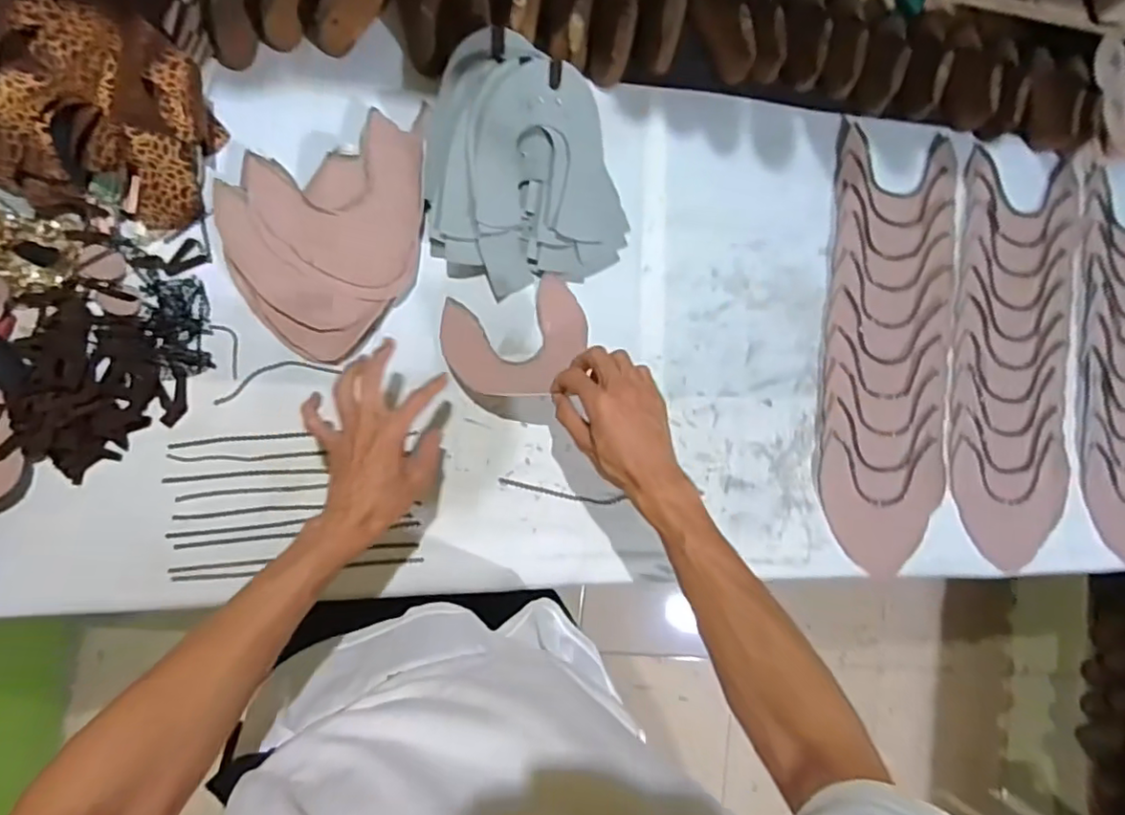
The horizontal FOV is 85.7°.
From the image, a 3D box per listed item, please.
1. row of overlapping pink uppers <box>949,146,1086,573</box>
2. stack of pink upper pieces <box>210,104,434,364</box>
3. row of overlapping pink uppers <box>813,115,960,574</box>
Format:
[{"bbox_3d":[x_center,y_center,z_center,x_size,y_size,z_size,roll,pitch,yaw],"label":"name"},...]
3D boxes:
[{"bbox_3d":[0.583,-0.067,0.785,0.181,0.019,0.516,9,86,-10],"label":"row of overlapping pink uppers"},{"bbox_3d":[-0.236,-0.193,0.629,0.190,0.023,0.252,36,82,-7],"label":"stack of pink upper pieces"},{"bbox_3d":[0.405,-0.071,0.753,0.172,0.010,0.530,6,87,-10],"label":"row of overlapping pink uppers"}]

